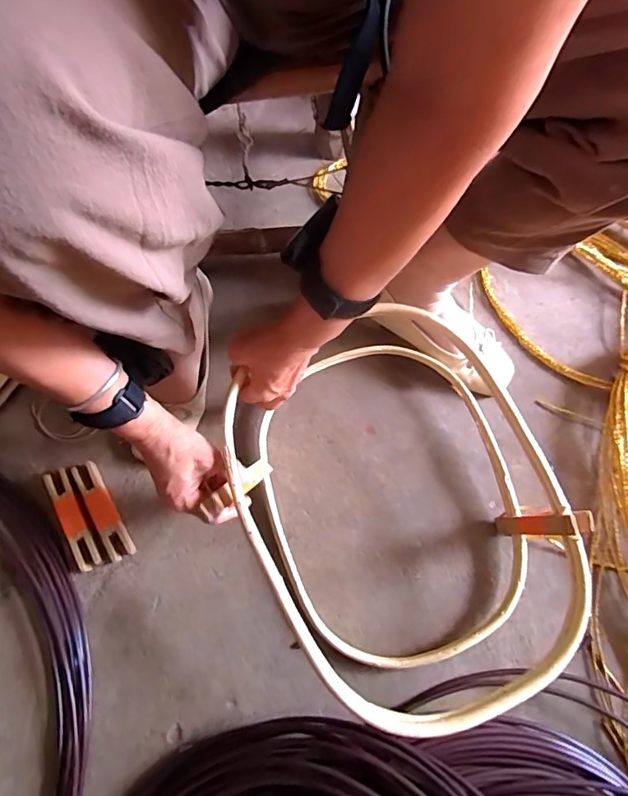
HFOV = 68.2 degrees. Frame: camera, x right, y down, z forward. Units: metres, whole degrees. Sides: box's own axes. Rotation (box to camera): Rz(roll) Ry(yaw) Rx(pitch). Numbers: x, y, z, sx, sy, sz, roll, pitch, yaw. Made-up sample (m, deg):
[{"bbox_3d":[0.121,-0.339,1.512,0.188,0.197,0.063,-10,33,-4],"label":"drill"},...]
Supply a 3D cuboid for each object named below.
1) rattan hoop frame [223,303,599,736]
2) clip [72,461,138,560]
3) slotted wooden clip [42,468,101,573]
[{"bbox_3d":[0.108,0.100,0.493,0.334,0.150,0.382,-27,72,-10],"label":"rattan hoop frame"},{"bbox_3d":[-0.241,0.128,0.531,0.025,0.023,0.118,-29,72,-11],"label":"clip"},{"bbox_3d":[-0.272,0.136,0.522,0.025,0.024,0.119,-28,72,-11],"label":"slotted wooden clip"}]

